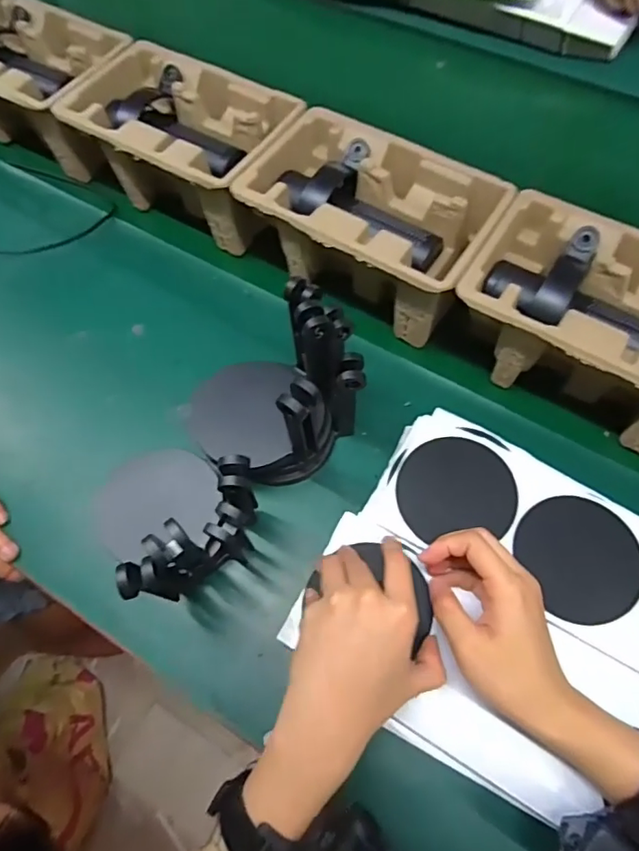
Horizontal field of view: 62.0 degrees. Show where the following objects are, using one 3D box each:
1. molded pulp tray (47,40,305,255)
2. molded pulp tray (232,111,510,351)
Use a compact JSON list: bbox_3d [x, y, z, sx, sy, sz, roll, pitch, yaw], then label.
[{"bbox_3d":[-0.149,-0.302,0.584,0.231,0.106,0.148,28,66,9],"label":"molded pulp tray"},{"bbox_3d":[0.039,-0.197,0.530,0.240,0.112,0.142,32,67,11],"label":"molded pulp tray"}]

